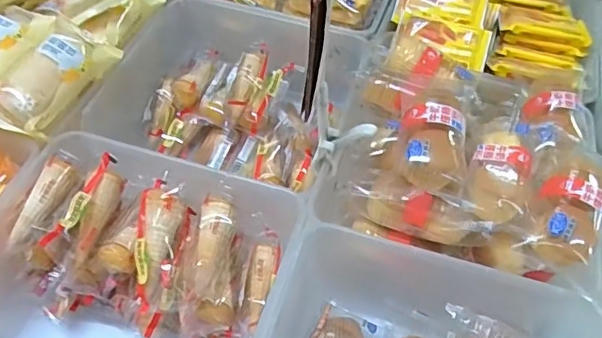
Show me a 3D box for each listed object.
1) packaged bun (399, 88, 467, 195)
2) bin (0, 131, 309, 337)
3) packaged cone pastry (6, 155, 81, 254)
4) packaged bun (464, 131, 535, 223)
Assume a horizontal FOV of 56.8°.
[{"bbox_3d":[0.138,-0.031,0.574,0.065,0.059,0.107,11,50,4],"label":"packaged bun"},{"bbox_3d":[-0.183,0.146,0.605,0.309,0.200,0.299,16,51,8],"label":"bin"},{"bbox_3d":[-0.270,0.039,0.582,0.035,0.029,0.105,20,69,12],"label":"packaged cone pastry"},{"bbox_3d":[0.204,0.001,0.564,0.062,0.032,0.117,17,51,10],"label":"packaged bun"}]

